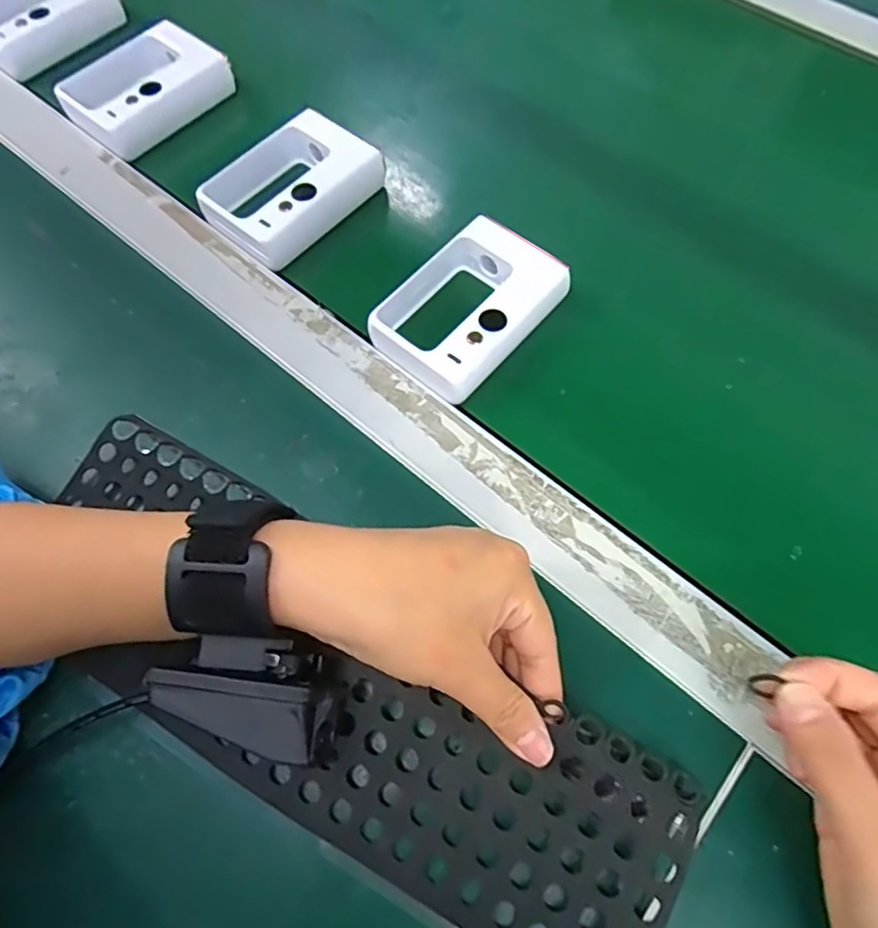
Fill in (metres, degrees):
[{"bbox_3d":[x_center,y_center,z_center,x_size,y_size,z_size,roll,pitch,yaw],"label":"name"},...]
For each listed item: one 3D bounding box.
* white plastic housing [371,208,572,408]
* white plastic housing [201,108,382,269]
[{"bbox_3d":[0.015,-0.082,0.318,0.067,0.025,0.095,38,71,14],"label":"white plastic housing"},{"bbox_3d":[-0.091,-0.168,0.357,0.070,0.026,0.093,41,72,15],"label":"white plastic housing"}]

